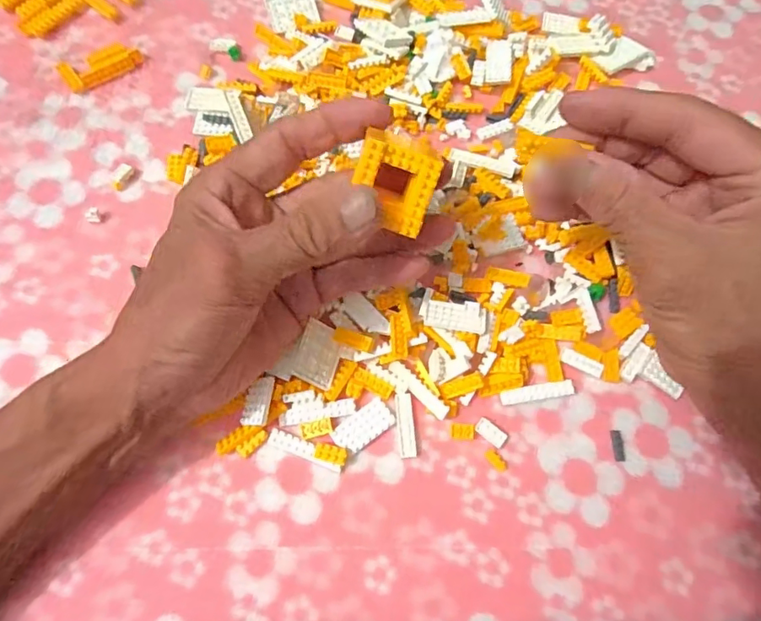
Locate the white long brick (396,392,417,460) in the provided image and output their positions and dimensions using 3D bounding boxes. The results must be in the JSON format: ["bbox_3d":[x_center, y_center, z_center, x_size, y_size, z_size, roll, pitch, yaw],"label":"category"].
[{"bbox_3d":[0.013,0.059,0.270,0.009,0.005,0.032,-4,72,-4],"label":"white long brick"}]

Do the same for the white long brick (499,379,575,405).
[{"bbox_3d":[0.084,0.044,0.280,0.040,0.004,0.008,-9,72,-5],"label":"white long brick"}]

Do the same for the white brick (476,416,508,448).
[{"bbox_3d":[0.057,0.063,0.272,0.016,0.004,0.009,37,74,9],"label":"white brick"}]

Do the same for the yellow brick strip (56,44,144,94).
[{"bbox_3d":[-0.175,-0.154,0.328,0.048,0.005,0.024,-33,76,-12],"label":"yellow brick strip"}]

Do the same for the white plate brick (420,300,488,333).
[{"bbox_3d":[0.039,0.003,0.277,0.033,0.004,0.016,8,74,7],"label":"white plate brick"}]

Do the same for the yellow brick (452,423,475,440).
[{"bbox_3d":[0.043,0.063,0.271,0.012,0.004,0.008,6,72,0],"label":"yellow brick"}]

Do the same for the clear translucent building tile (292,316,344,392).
[{"bbox_3d":[-0.032,0.023,0.275,0.022,0.004,0.032,26,65,-17],"label":"clear translucent building tile"}]

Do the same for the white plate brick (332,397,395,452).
[{"bbox_3d":[-0.008,0.059,0.266,0.031,0.004,0.016,-37,77,-13],"label":"white plate brick"}]

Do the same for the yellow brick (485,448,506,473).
[{"bbox_3d":[0.059,0.077,0.268,0.012,0.004,0.006,41,75,11],"label":"yellow brick"}]

